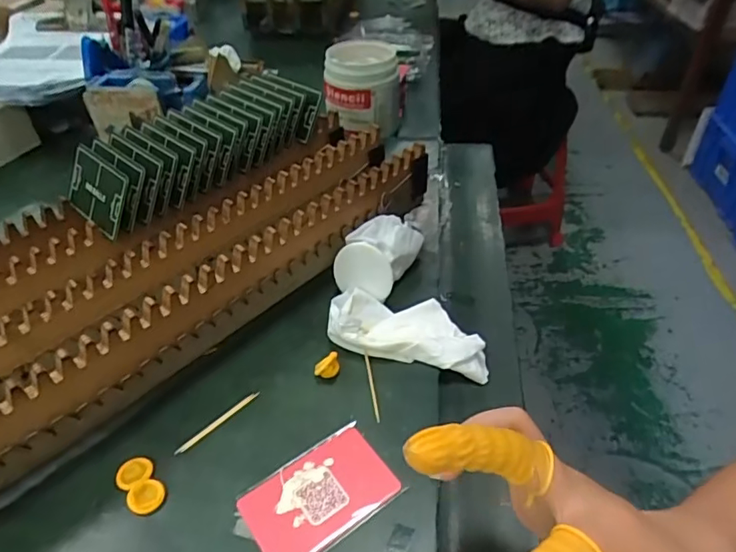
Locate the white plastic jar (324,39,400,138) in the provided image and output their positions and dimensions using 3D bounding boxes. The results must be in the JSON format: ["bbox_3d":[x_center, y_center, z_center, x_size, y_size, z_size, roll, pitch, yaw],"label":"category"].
[{"bbox_3d":[-0.005,-0.248,0.685,0.092,0.100,0.107,2,42,5],"label":"white plastic jar"}]

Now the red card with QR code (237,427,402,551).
[{"bbox_3d":[-0.029,0.130,0.316,0.085,0.004,0.055,-27,48,-26],"label":"red card with QR code"}]

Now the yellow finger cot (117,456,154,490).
[{"bbox_3d":[-0.145,0.121,0.327,0.021,0.005,0.020,-1,42,1],"label":"yellow finger cot"}]

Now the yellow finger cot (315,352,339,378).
[{"bbox_3d":[-0.030,0.064,0.377,0.018,0.016,0.012,-8,42,-7],"label":"yellow finger cot"}]

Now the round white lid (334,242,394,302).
[{"bbox_3d":[-0.004,-0.006,0.425,0.049,0.042,0.011,11,19,13],"label":"round white lid"}]

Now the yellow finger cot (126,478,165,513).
[{"bbox_3d":[-0.132,0.132,0.315,0.020,0.006,0.020,-1,42,1],"label":"yellow finger cot"}]

